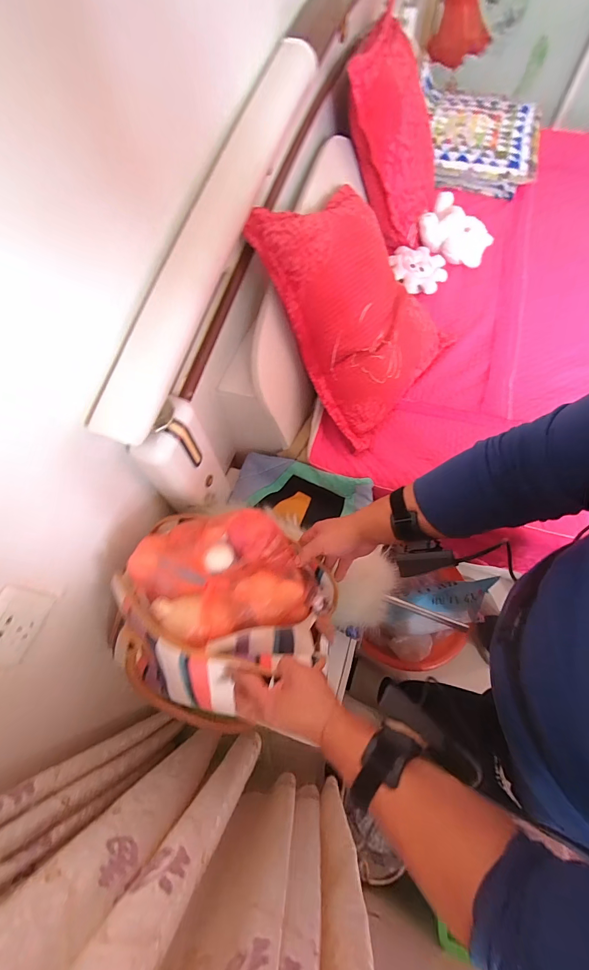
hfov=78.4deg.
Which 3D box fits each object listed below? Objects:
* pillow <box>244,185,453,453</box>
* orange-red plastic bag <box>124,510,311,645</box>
[{"bbox_3d":[0.143,-0.391,0.774,0.446,0.453,0.103,-47,26,-22],"label":"pillow"},{"bbox_3d":[-0.100,0.122,0.522,0.227,0.083,0.184,-13,64,-5],"label":"orange-red plastic bag"}]

